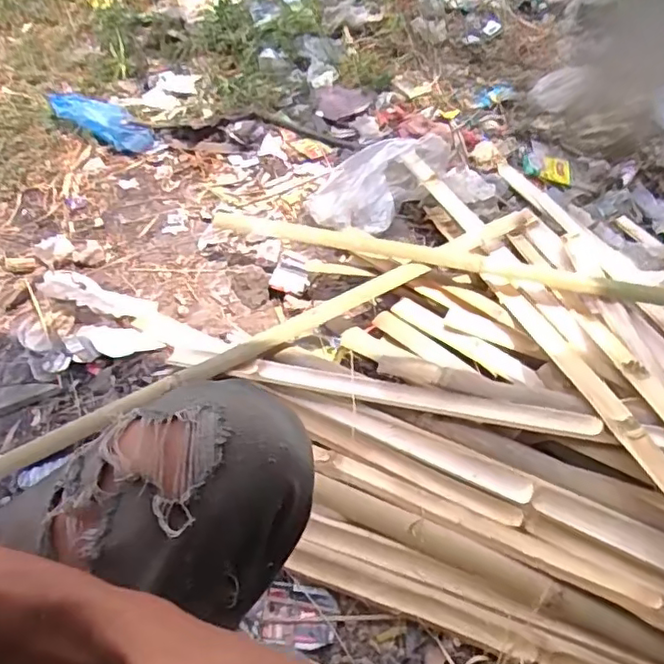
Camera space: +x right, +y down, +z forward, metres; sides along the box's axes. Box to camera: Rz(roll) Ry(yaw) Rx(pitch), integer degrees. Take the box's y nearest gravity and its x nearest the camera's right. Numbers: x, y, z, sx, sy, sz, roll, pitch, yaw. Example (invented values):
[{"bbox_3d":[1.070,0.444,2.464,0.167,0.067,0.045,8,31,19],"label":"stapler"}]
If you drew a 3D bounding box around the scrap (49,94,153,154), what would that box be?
[{"bbox_3d":[-0.510,-0.472,1.341,0.253,0.039,0.109,26,49,-2],"label":"scrap"}]

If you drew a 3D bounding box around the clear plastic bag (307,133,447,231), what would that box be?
[{"bbox_3d":[0.093,-0.325,1.242,0.168,0.110,0.322,36,55,25],"label":"clear plastic bag"}]

